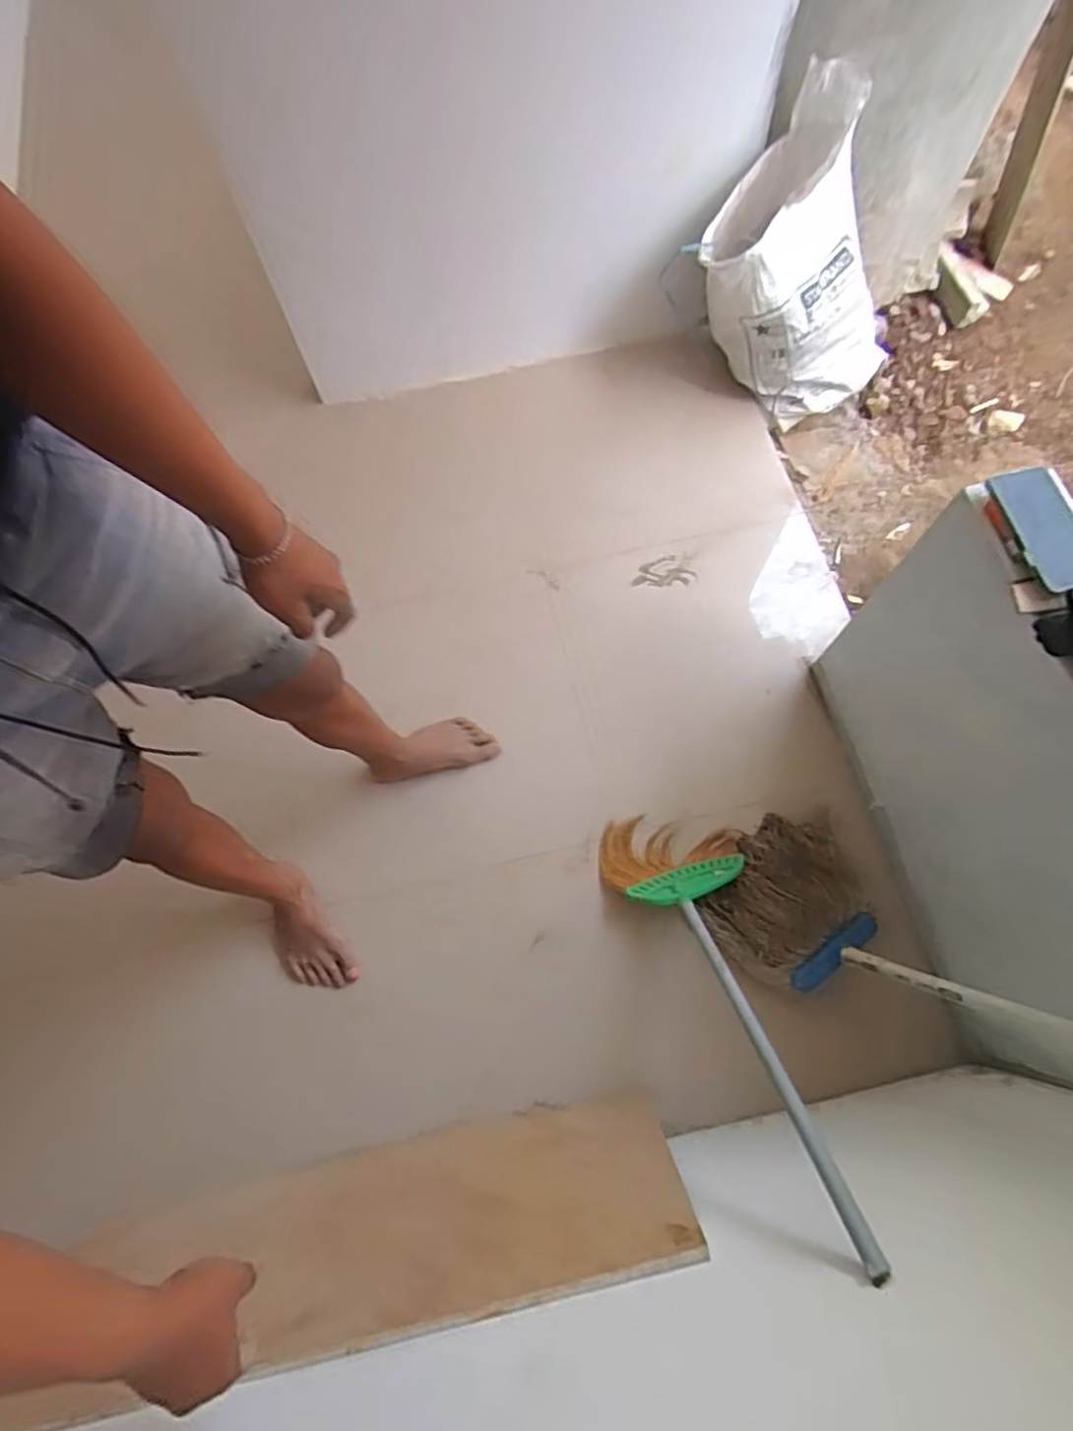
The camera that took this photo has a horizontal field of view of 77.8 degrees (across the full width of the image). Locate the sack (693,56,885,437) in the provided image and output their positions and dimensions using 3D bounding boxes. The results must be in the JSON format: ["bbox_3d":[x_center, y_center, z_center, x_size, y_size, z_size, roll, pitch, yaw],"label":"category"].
[{"bbox_3d":[0.553,-0.903,1.420,0.341,0.629,0.204,-42,51,8],"label":"sack"}]

